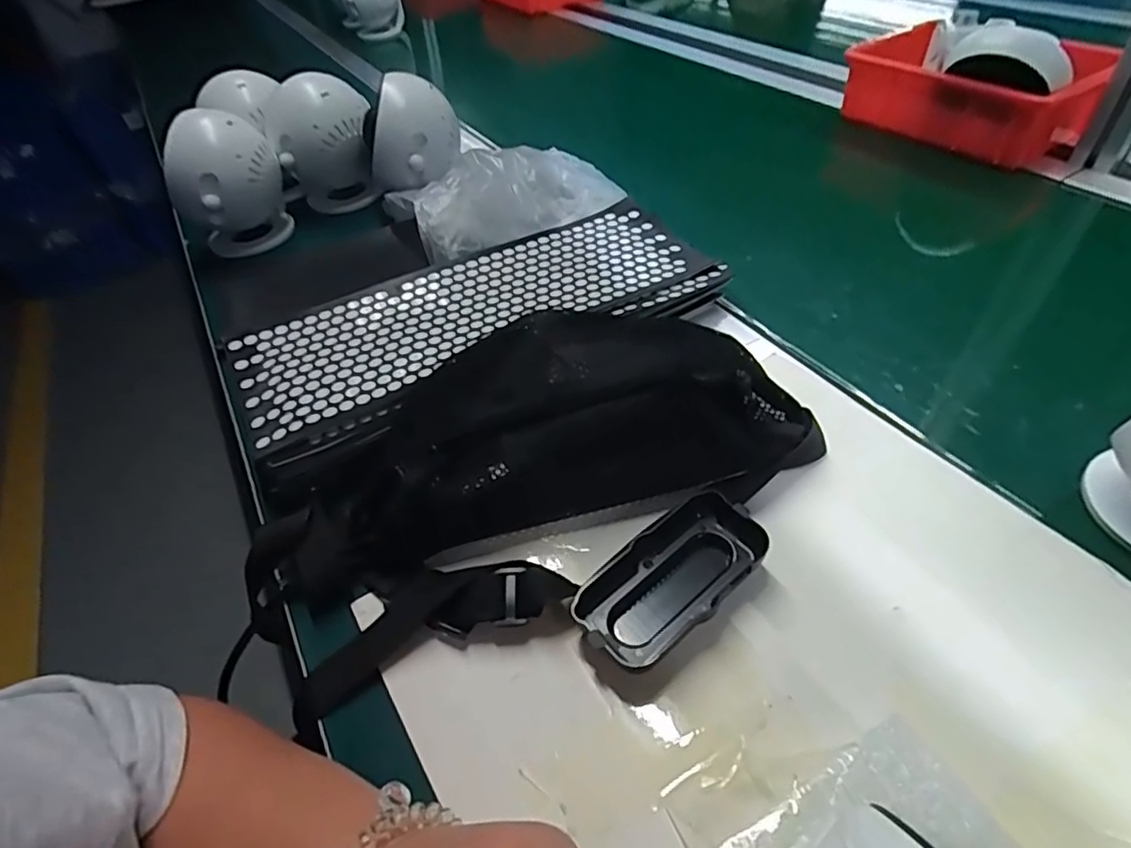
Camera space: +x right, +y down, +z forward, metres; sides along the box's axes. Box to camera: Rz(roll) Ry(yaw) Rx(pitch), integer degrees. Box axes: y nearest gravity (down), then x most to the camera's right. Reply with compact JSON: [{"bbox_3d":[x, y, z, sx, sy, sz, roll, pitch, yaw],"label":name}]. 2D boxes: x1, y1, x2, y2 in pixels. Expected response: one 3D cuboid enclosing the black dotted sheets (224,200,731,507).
[{"bbox_3d":[-0.066,-0.083,0.462,0.364,0.033,0.157,-28,52,-17],"label":"black dotted sheets"}]

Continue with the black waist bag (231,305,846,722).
[{"bbox_3d":[-0.027,0.023,0.358,0.353,0.096,0.165,-25,49,-5],"label":"black waist bag"}]

